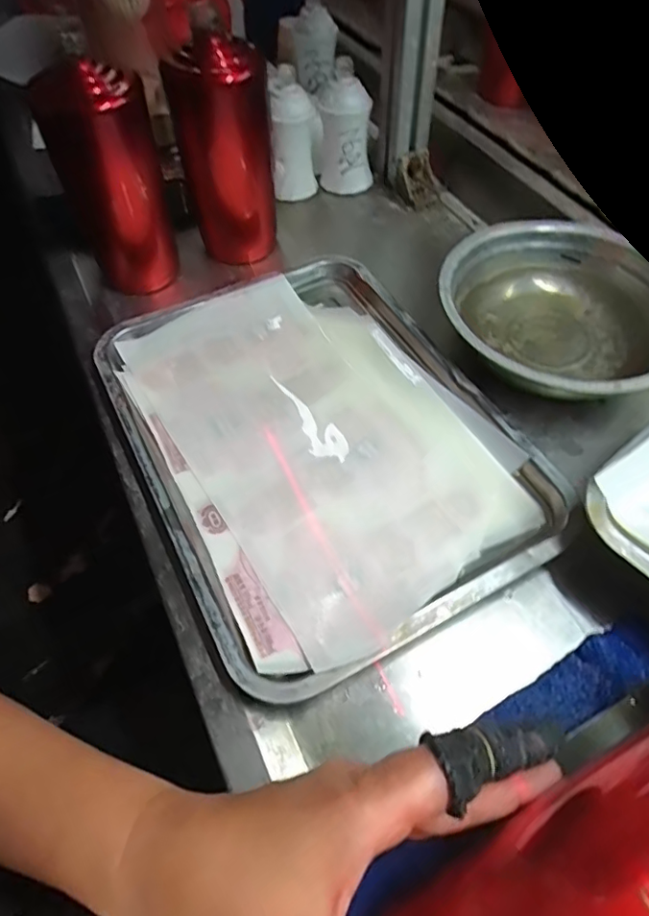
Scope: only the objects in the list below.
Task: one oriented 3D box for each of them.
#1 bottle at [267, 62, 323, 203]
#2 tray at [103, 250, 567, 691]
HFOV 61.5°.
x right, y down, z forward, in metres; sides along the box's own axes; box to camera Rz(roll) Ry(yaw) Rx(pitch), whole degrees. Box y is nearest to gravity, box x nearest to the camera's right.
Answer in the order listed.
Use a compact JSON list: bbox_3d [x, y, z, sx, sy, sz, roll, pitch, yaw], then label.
[{"bbox_3d":[-0.031,-0.334,0.574,0.052,0.114,0.056,-2,55,2],"label":"bottle"},{"bbox_3d":[-0.011,-0.027,0.413,0.250,0.020,0.337,-25,59,-14],"label":"tray"}]

